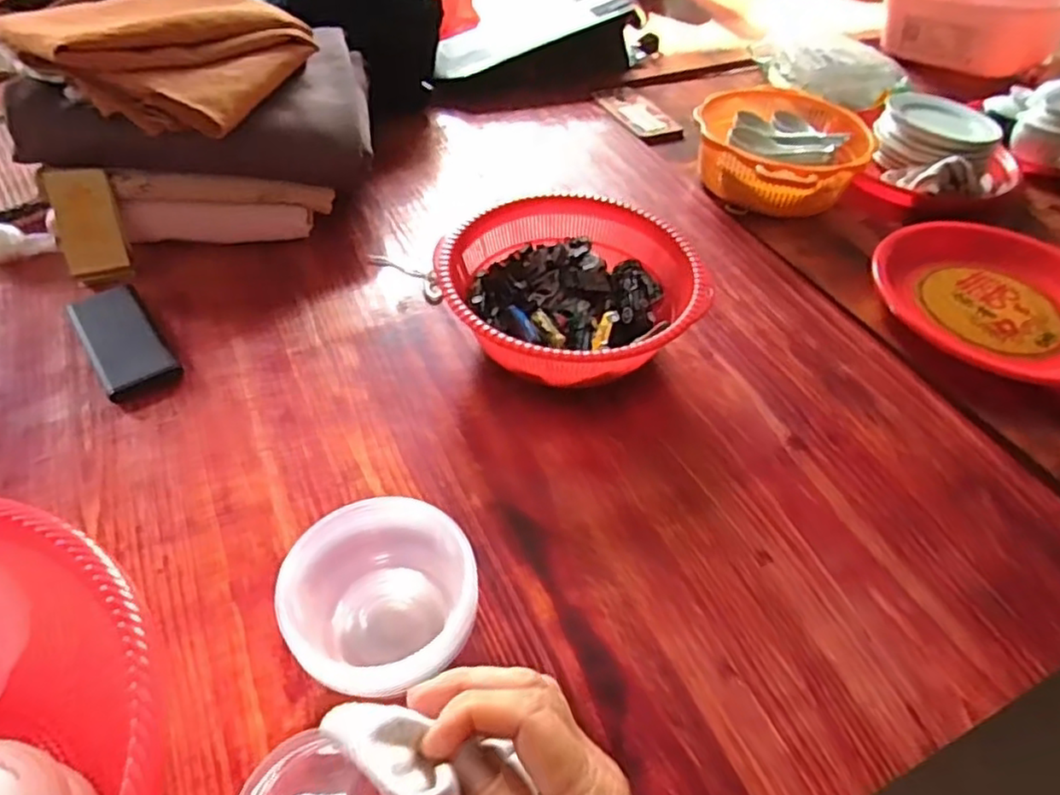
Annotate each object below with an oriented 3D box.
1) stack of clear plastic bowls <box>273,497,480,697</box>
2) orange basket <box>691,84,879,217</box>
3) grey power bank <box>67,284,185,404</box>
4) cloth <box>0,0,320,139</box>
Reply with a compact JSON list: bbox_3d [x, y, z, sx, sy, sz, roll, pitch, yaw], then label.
[{"bbox_3d":[-0.094,0.136,0.434,0.107,0.088,0.112,-28,54,-26],"label":"stack of clear plastic bowls"},{"bbox_3d":[0.311,-0.315,0.861,0.205,0.067,0.240,20,49,16],"label":"orange basket"},{"bbox_3d":[-0.384,-0.055,0.646,0.062,0.017,0.156,-28,54,-26],"label":"grey power bank"},{"bbox_3d":[-0.386,-0.371,0.719,0.247,0.072,0.241,17,49,13],"label":"cloth"}]

